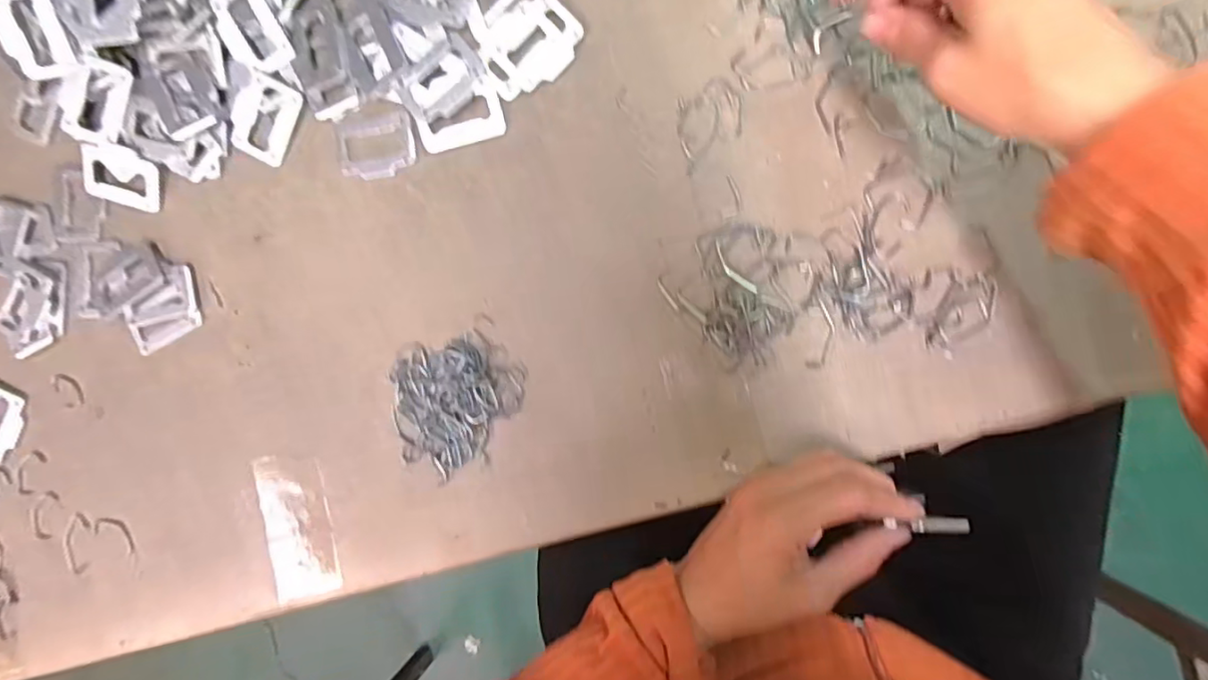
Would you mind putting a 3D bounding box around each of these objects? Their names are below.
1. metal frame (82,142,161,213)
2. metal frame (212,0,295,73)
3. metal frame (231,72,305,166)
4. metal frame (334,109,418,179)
[{"bbox_3d":[-0.319,-0.108,0.386,0.053,0.006,0.037,14,107,1],"label":"metal frame"},{"bbox_3d":[-0.218,-0.192,0.364,0.034,0.006,0.052,-26,104,12],"label":"metal frame"},{"bbox_3d":[-0.217,-0.142,0.374,0.038,0.009,0.051,29,93,7],"label":"metal frame"},{"bbox_3d":[-0.143,-0.121,0.369,0.052,0.004,0.039,-10,88,7],"label":"metal frame"}]

